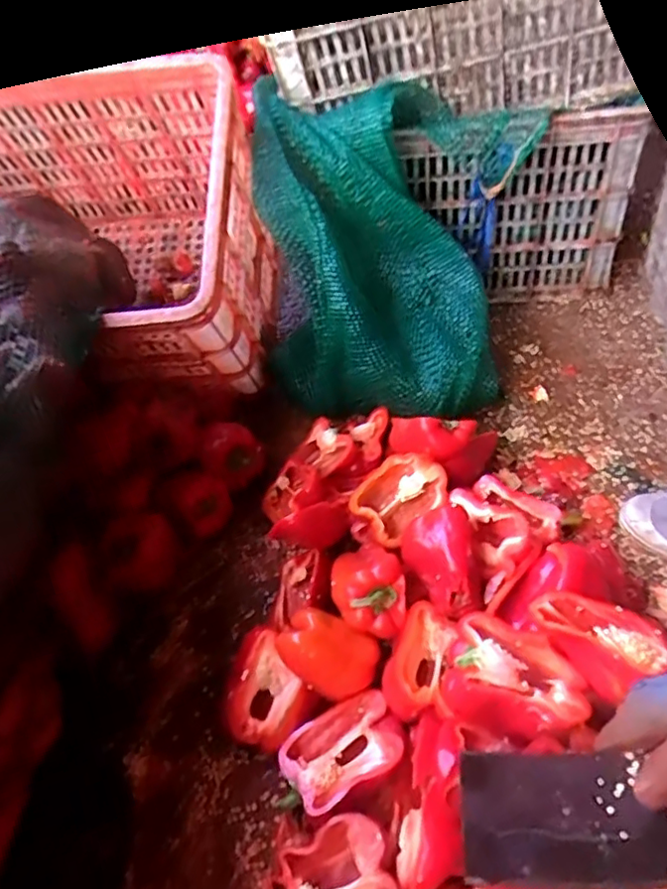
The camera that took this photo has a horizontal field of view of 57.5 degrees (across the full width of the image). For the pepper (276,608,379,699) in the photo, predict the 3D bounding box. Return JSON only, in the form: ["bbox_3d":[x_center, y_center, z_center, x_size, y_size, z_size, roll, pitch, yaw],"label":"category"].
[{"bbox_3d":[-0.006,0.190,0.560,0.090,0.044,0.065,15,51,19],"label":"pepper"}]

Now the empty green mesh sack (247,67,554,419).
[{"bbox_3d":[0.073,-0.242,0.810,0.352,0.321,0.311,4,48,10],"label":"empty green mesh sack"}]

